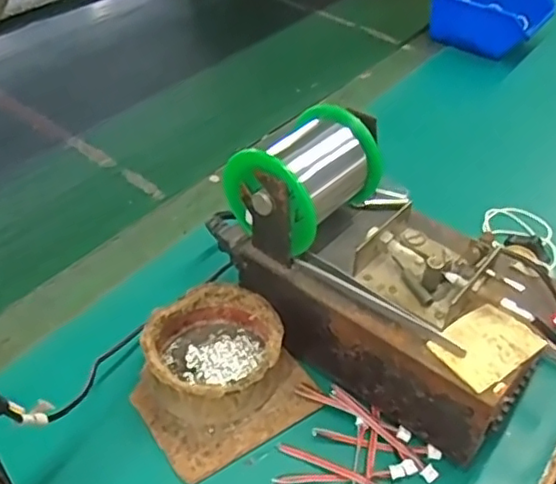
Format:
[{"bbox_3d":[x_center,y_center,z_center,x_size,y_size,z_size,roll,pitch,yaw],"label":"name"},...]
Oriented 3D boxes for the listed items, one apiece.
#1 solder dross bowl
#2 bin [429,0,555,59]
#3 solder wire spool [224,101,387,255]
[{"bbox_3d":[-0.040,0.069,0.392,0.082,0.039,0.081,2,43,-2],"label":"solder dross bowl"},{"bbox_3d":[0.266,-0.288,0.783,0.126,0.066,0.114,27,48,23],"label":"bin"},{"bbox_3d":[0.017,-0.042,0.387,0.070,0.057,0.085,29,48,24],"label":"solder wire spool"}]

